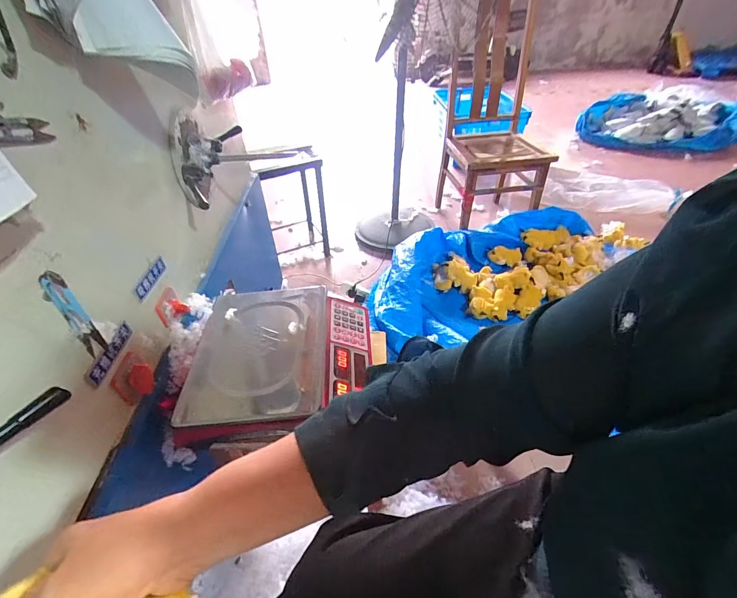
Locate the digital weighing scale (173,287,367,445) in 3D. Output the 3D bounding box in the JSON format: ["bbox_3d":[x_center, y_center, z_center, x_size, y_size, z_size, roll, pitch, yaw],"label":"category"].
[{"bbox_3d":[-0.150,0.097,0.653,0.303,0.088,0.292,-4,41,-2],"label":"digital weighing scale"}]

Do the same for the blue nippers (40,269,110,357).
[{"bbox_3d":[-0.344,0.019,0.421,0.026,0.115,0.007,-15,36,-11],"label":"blue nippers"}]

